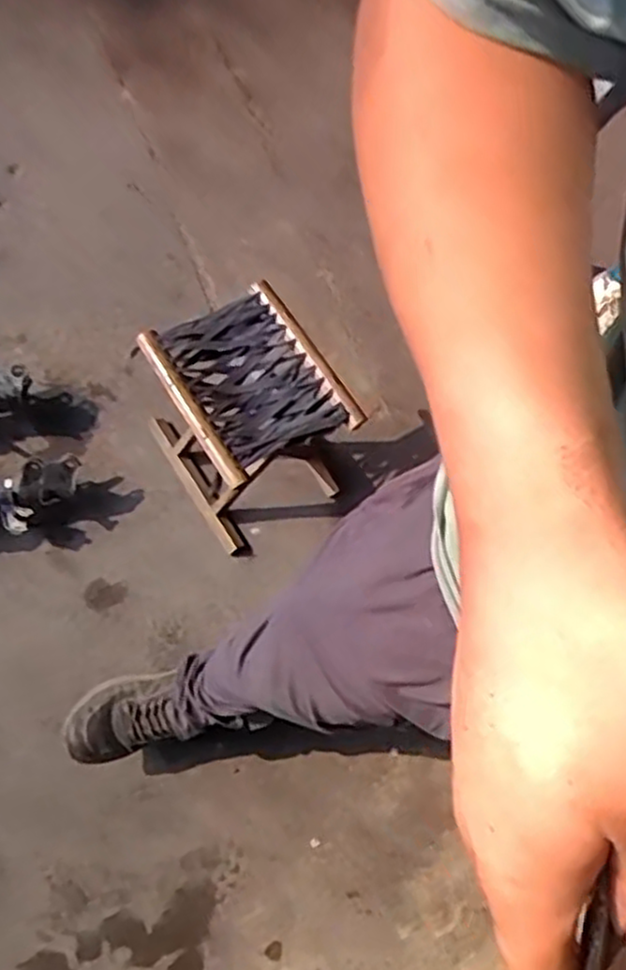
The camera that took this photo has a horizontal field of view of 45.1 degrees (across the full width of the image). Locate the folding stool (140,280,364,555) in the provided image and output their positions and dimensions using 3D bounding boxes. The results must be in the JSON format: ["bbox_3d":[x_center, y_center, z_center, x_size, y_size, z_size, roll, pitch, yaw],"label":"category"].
[{"bbox_3d":[-0.114,-0.109,1.256,0.259,0.262,0.306,-29,67,-15],"label":"folding stool"}]

